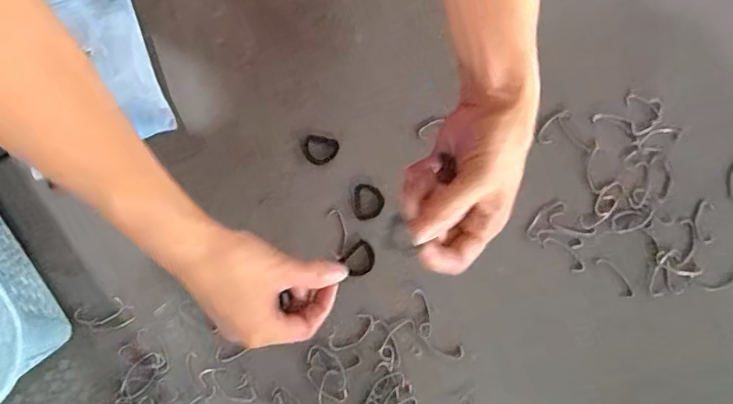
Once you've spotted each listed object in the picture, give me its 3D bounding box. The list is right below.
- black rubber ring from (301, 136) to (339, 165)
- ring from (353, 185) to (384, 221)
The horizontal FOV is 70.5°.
[{"bbox_3d":[-0.039,-0.042,0.423,0.030,0.005,0.025,18,79,5],"label":"black rubber ring"},{"bbox_3d":[0.002,0.000,0.414,0.024,0.004,0.028,-3,78,0],"label":"ring"}]

